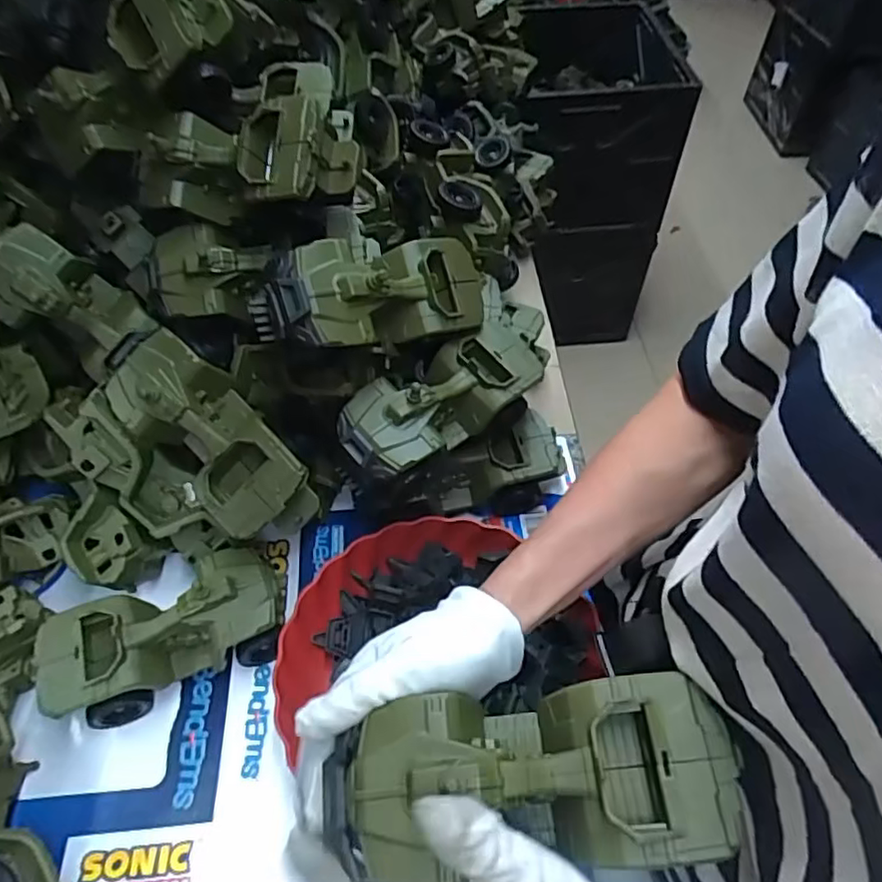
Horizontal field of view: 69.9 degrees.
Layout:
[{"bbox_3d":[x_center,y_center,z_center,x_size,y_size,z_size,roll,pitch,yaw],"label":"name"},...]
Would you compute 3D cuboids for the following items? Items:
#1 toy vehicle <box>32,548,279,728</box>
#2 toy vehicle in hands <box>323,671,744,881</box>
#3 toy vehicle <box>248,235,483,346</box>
[{"bbox_3d":[-0.213,0.150,0.492,0.171,0.069,0.080,-19,56,-14],"label":"toy vehicle"},{"bbox_3d":[0.043,0.162,0.303,0.179,0.057,0.076,-4,53,0],"label":"toy vehicle in hands"},{"bbox_3d":[-0.048,-0.118,0.505,0.192,0.077,0.084,-17,52,-38],"label":"toy vehicle"}]

